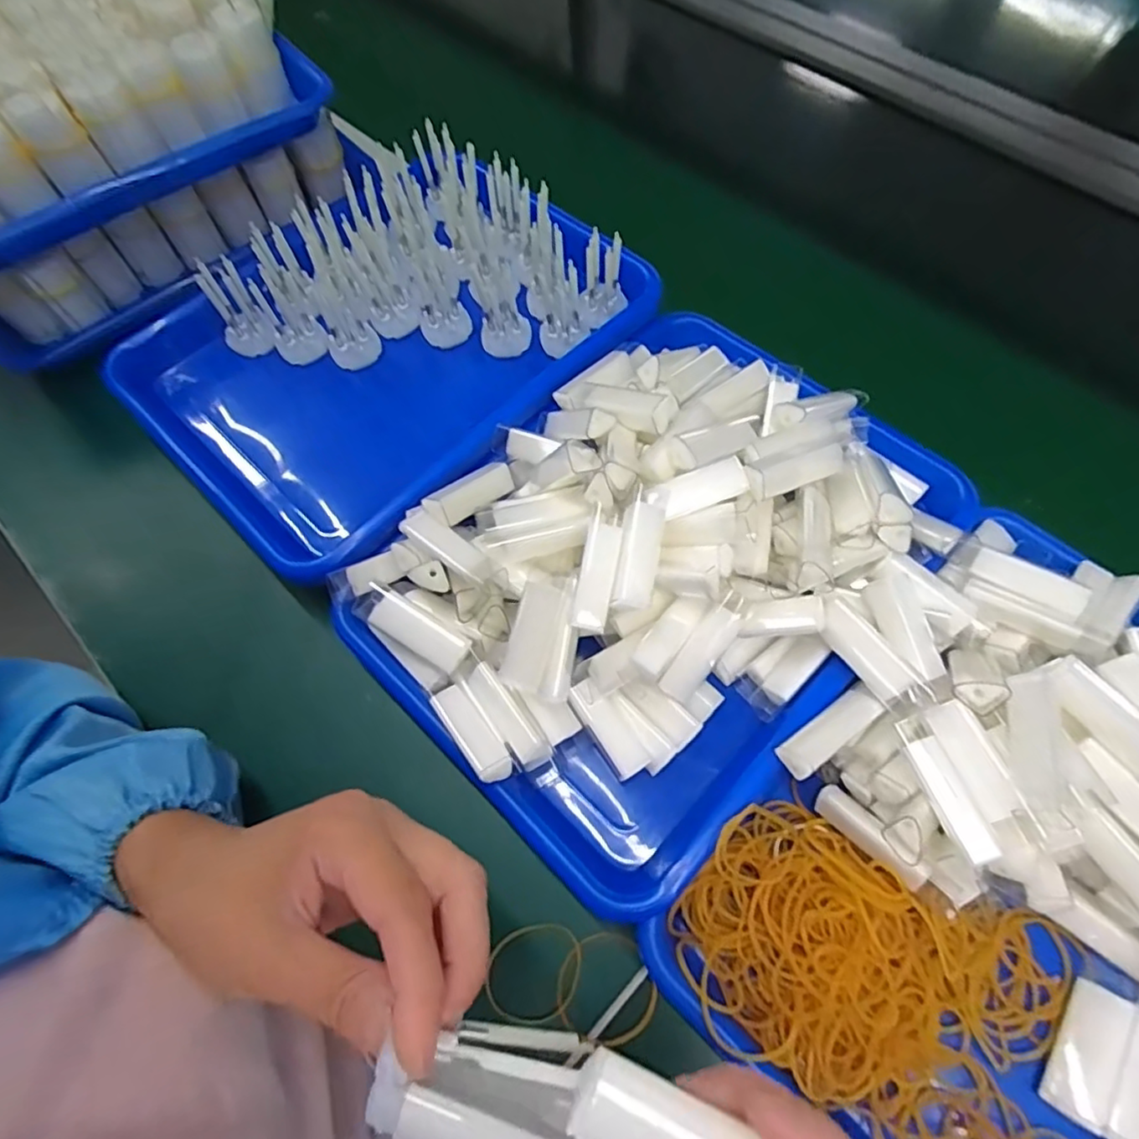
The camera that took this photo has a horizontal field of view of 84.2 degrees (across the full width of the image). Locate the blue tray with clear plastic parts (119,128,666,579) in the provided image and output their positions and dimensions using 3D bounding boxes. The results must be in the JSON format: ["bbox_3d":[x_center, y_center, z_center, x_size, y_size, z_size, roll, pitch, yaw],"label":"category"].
[{"bbox_3d":[-0.131,-0.167,0.444,0.251,0.076,0.320,41,71,18],"label":"blue tray with clear plastic parts"}]

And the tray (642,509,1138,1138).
[{"bbox_3d":[0.215,0.132,0.296,0.261,0.052,0.324,40,71,18],"label":"tray"}]

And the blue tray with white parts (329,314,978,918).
[{"bbox_3d":[0.058,-0.009,0.357,0.265,0.070,0.321,40,71,18],"label":"blue tray with white parts"}]

